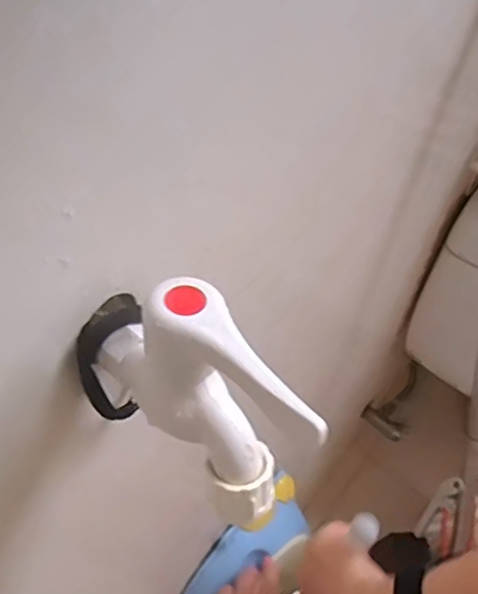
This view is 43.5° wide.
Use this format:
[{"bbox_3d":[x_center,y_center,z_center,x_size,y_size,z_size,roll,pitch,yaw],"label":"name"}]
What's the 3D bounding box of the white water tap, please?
[{"bbox_3d":[-0.015,0.035,0.209,0.037,0.067,0.088,-32,60,-21],"label":"white water tap"}]

